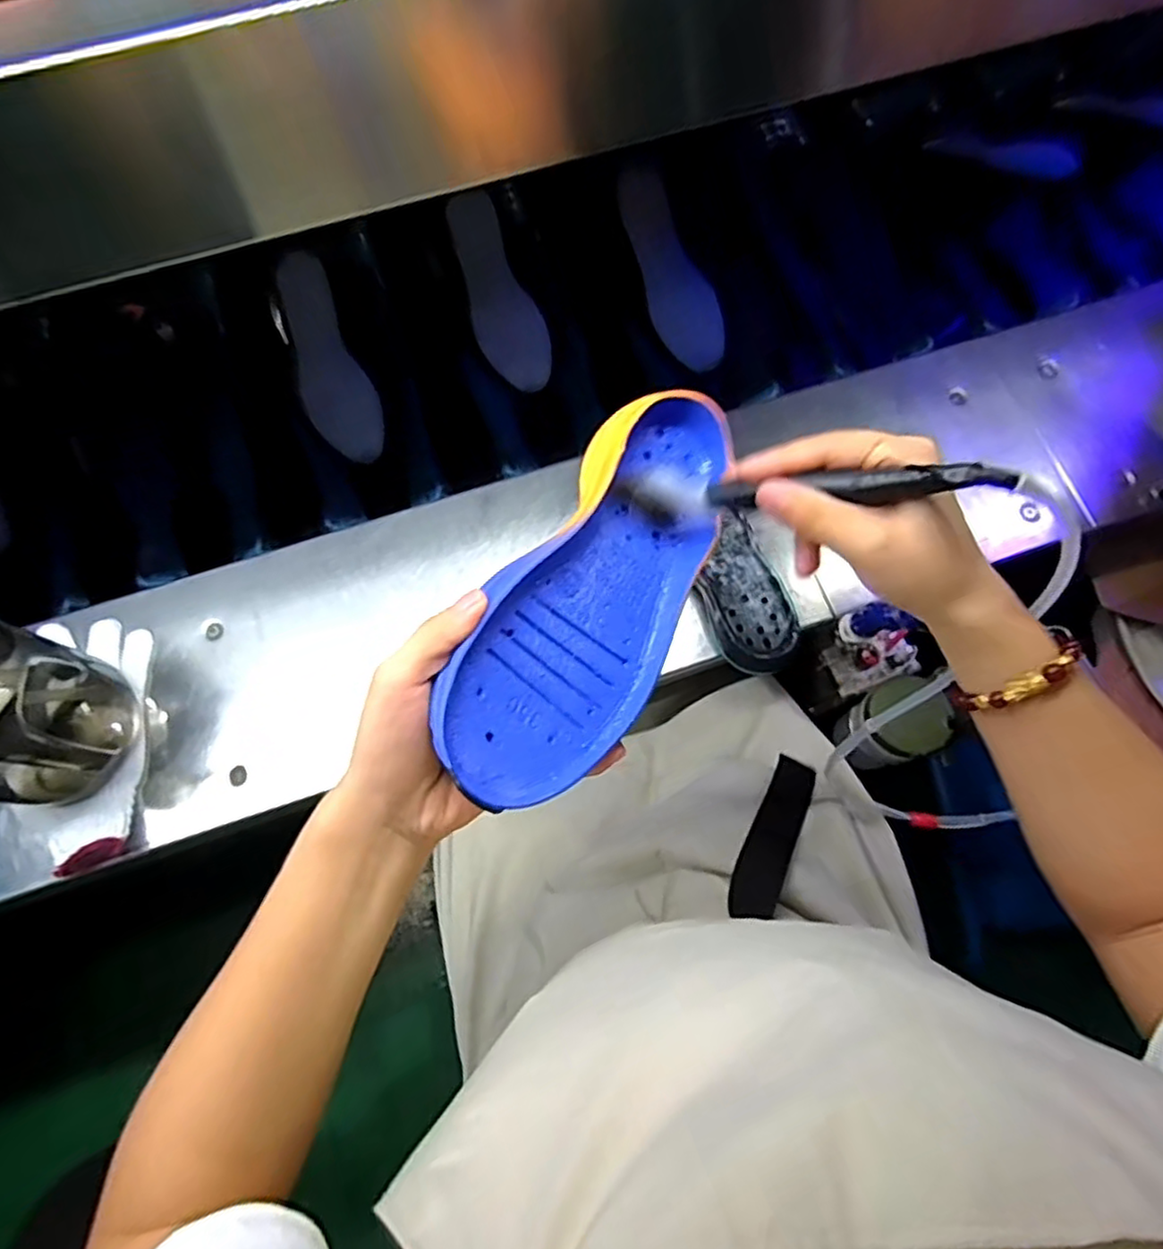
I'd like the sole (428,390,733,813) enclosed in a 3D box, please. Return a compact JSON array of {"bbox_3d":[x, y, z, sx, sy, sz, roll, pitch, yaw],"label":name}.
[{"bbox_3d":[0.013,-0.022,0.336,0.088,0.035,0.241,39,62,-19],"label":"sole"}]

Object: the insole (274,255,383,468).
[{"bbox_3d":[-0.263,-0.270,0.698,0.070,0.006,0.210,-23,96,-2],"label":"insole"}]

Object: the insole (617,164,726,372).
[{"bbox_3d":[0.096,-0.385,0.740,0.066,0.007,0.219,-21,97,7],"label":"insole"}]

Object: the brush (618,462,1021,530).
[{"bbox_3d":[0.098,-0.066,0.312,0.166,0.030,0.026,2,64,38],"label":"brush"}]

